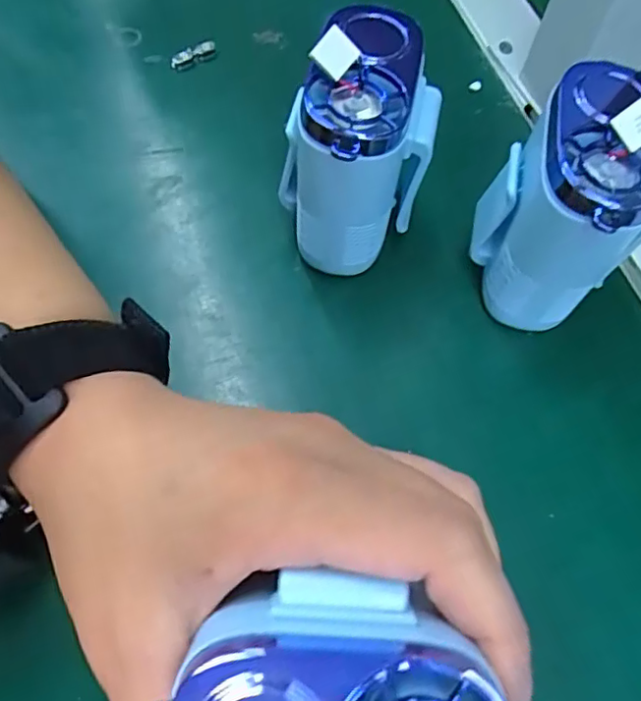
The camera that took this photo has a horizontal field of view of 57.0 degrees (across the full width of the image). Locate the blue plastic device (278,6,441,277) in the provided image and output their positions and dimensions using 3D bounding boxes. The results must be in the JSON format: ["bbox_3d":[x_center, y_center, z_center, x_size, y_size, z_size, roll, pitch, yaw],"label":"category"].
[{"bbox_3d":[0.013,-0.075,0.230,0.055,0.090,0.063,11,65,3],"label":"blue plastic device"}]

